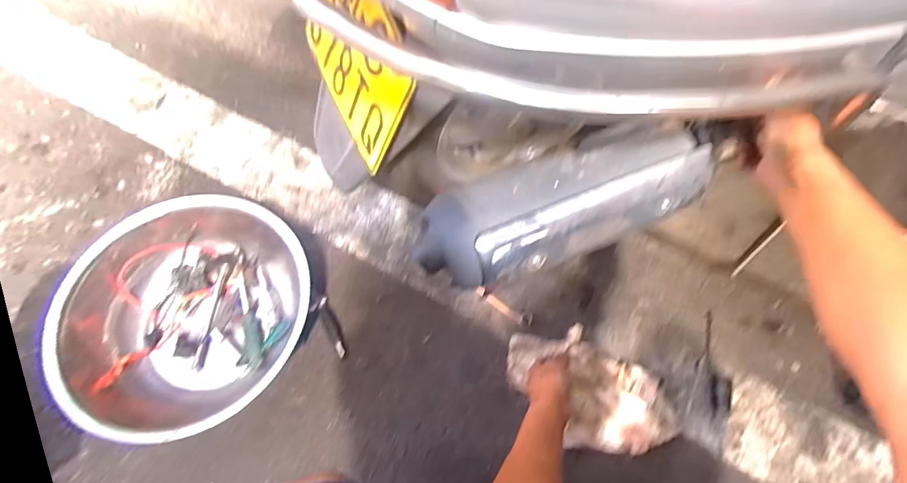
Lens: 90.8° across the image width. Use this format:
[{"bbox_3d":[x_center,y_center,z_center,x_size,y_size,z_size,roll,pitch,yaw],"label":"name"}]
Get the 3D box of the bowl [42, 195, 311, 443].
[{"bbox_3d":[-0.422,0.126,0.721,0.368,0.189,0.367,1,65,-1],"label":"bowl"}]

